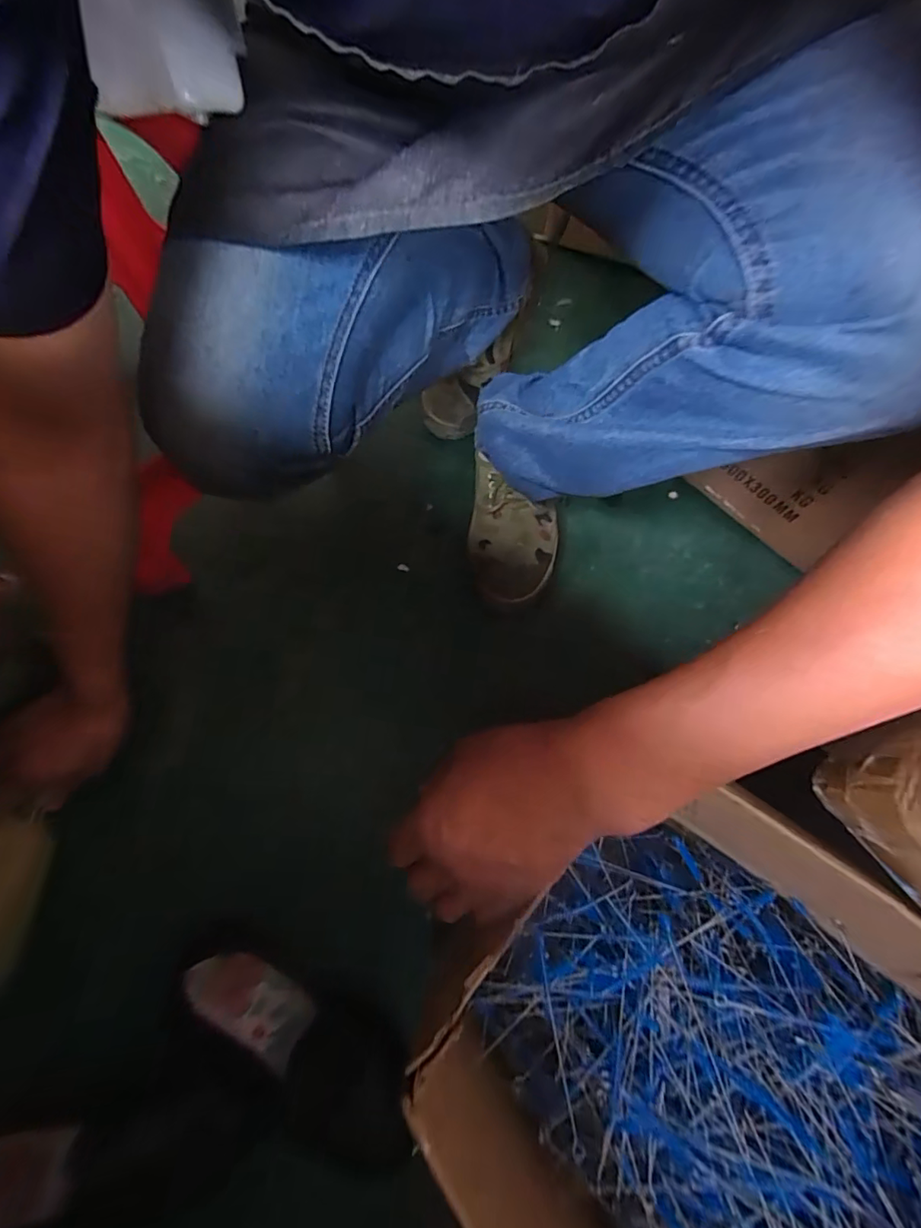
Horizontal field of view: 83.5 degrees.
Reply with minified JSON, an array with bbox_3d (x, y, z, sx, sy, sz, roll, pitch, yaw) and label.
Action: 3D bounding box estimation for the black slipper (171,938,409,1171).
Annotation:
[{"bbox_3d":[-0.141,0.353,0.433,0.224,0.048,0.085,29,70,9],"label":"black slipper"}]

